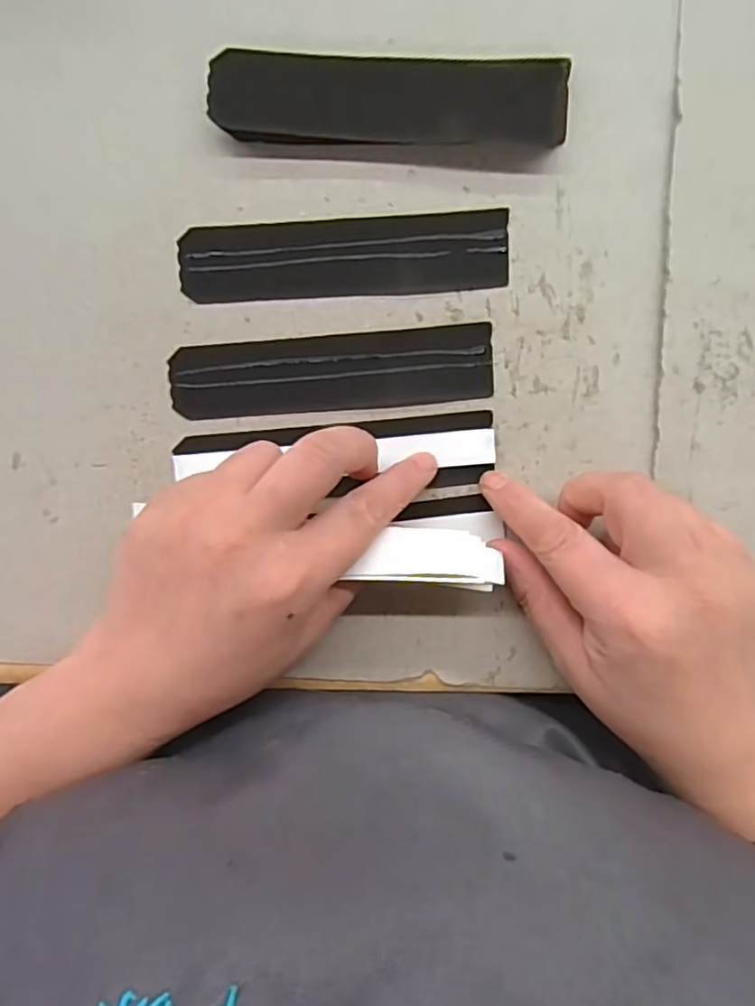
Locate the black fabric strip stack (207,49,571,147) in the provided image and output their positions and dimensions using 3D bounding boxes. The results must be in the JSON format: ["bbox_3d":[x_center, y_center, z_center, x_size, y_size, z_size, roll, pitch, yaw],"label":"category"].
[{"bbox_3d":[0.005,-0.165,0.253,0.143,0.010,0.033,2,96,2],"label":"black fabric strip stack"}]

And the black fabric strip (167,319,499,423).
[{"bbox_3d":[-0.020,-0.057,0.268,0.138,0.004,0.032,-4,96,2],"label":"black fabric strip"}]

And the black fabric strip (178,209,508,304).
[{"bbox_3d":[-0.014,-0.105,0.265,0.138,0.004,0.032,-3,96,2],"label":"black fabric strip"}]

